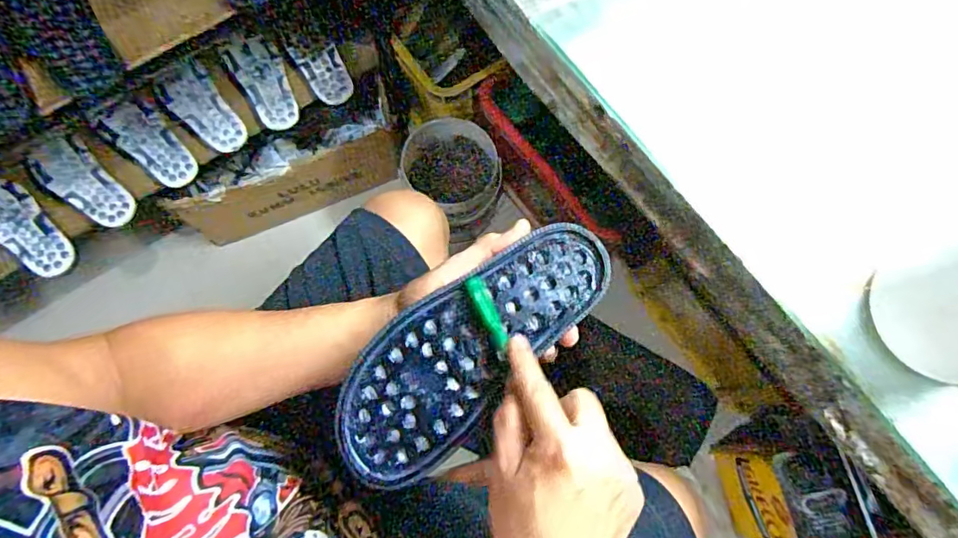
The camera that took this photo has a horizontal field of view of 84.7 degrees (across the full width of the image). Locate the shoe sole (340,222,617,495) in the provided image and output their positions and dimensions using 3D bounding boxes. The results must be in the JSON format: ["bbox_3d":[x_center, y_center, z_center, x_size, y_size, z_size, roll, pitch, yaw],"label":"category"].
[{"bbox_3d":[-0.003,0.055,0.407,0.097,0.016,0.253,42,78,11],"label":"shoe sole"}]

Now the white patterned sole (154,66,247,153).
[{"bbox_3d":[-0.474,-0.272,0.897,0.079,0.025,0.175,-39,78,-10],"label":"white patterned sole"}]

